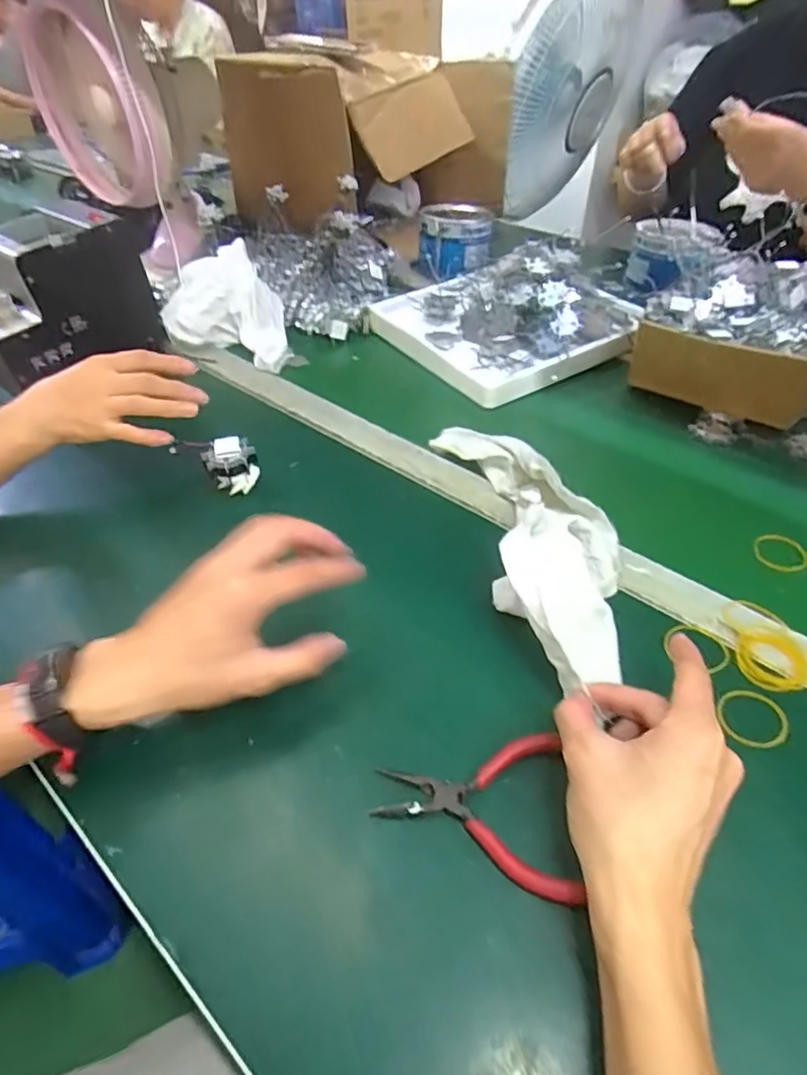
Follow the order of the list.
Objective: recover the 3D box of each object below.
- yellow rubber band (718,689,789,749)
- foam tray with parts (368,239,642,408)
[{"bbox_3d":[0.216,0.112,0.370,0.037,0.005,0.037,8,43,9],"label":"yellow rubber band"},{"bbox_3d":[0.112,-0.287,0.723,0.224,0.079,0.256,-25,48,-25],"label":"foam tray with parts"}]

